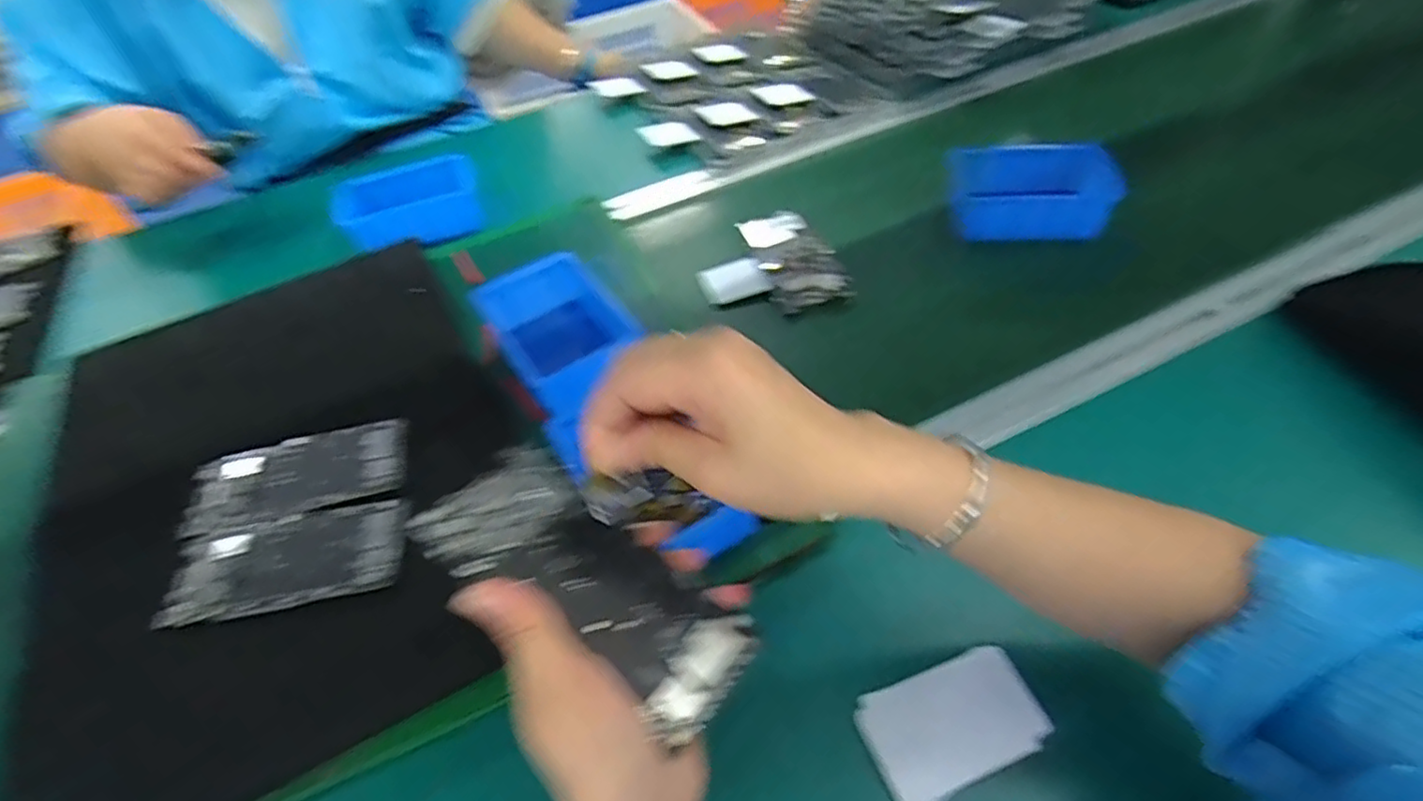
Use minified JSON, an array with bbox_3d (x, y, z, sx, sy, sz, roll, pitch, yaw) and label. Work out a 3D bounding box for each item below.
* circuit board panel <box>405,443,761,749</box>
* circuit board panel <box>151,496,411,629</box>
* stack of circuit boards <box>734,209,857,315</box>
[{"bbox_3d":[-0.056,0.085,0.314,0.154,0.004,0.072,36,48,12],"label":"circuit board panel"},{"bbox_3d":[-0.301,0.114,0.483,0.158,0.008,0.076,-11,48,-4],"label":"circuit board panel"},{"bbox_3d":[0.087,-0.150,0.712,0.078,0.031,0.162,-11,48,-4],"label":"stack of circuit boards"}]

